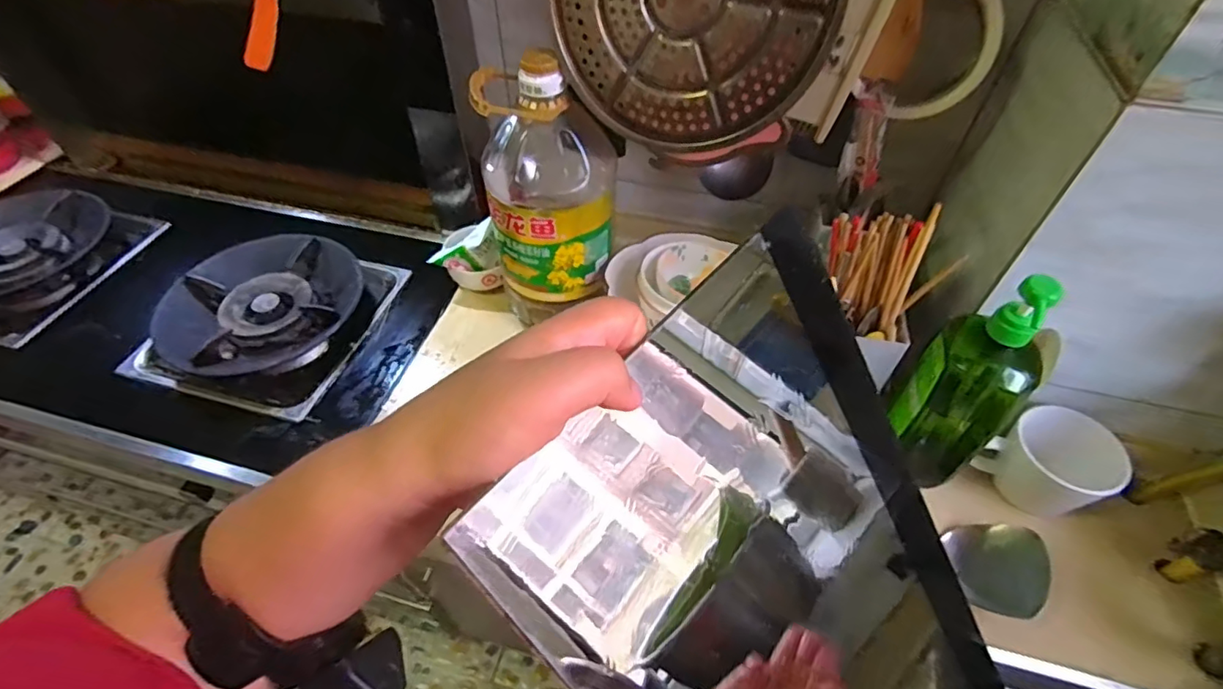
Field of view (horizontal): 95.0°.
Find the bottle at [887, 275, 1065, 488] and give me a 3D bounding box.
[{"bbox_3d":[0.349,0.039,0.553,0.082,0.266,0.076,14,51,11],"label":"bottle"}]

